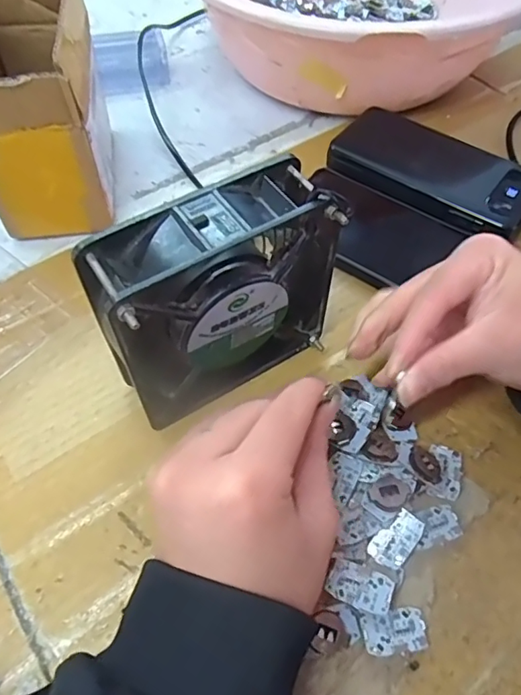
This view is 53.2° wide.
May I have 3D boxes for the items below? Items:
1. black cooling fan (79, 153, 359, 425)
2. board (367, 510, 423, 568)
[{"bbox_3d":[-0.018,-0.021,0.272,0.123,0.124,0.045,-29,62,-18],"label":"black cooling fan"},{"bbox_3d":[0.068,0.095,0.258,0.017,0.004,0.028,38,87,22],"label":"board"}]

